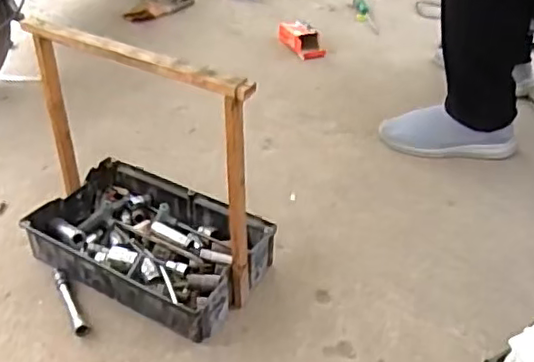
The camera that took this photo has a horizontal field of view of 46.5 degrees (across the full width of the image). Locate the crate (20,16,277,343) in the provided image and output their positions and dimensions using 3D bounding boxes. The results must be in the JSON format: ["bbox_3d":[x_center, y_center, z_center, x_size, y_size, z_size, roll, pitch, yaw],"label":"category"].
[{"bbox_3d":[-0.176,-0.015,0.898,0.349,0.362,0.226,20,43,19],"label":"crate"}]

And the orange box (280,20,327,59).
[{"bbox_3d":[0.086,-0.370,1.607,0.075,0.057,0.152,-16,44,-21],"label":"orange box"}]

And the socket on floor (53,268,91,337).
[{"bbox_3d":[-0.293,0.176,0.926,0.021,0.014,0.141,-18,44,-23],"label":"socket on floor"}]

